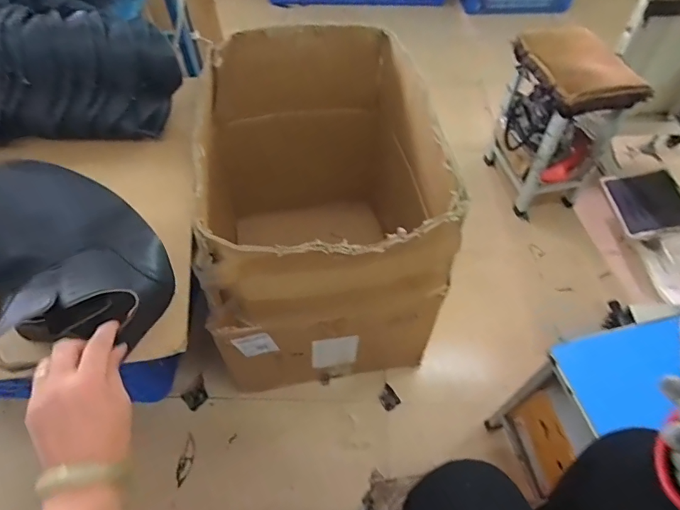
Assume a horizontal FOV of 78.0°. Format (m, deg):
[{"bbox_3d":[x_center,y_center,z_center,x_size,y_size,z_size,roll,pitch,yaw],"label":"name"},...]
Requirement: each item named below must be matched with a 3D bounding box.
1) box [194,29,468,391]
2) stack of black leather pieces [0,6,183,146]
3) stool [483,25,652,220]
[{"bbox_3d":[-0.054,-0.138,1.090,0.541,0.614,0.779,-12,55,-7],"label":"box"},{"bbox_3d":[-0.566,-0.300,0.733,0.556,0.176,0.131,-5,54,-2],"label":"stack of black leather pieces"},{"bbox_3d":[0.709,-0.422,1.366,0.285,0.481,0.328,-8,55,-4],"label":"stool"}]

